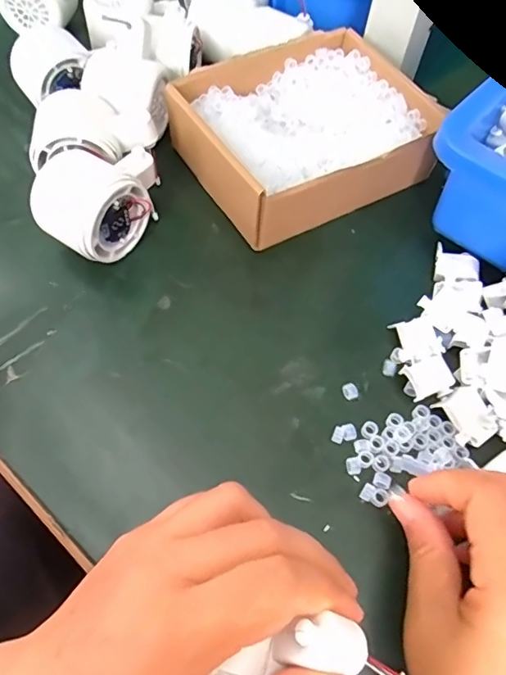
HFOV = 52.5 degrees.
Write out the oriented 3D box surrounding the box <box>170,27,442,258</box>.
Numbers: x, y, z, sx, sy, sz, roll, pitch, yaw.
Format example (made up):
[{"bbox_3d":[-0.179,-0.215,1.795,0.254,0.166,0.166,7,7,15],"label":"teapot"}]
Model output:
[{"bbox_3d":[0.040,-0.155,0.386,0.177,0.047,0.138,-24,64,-17],"label":"box"}]

